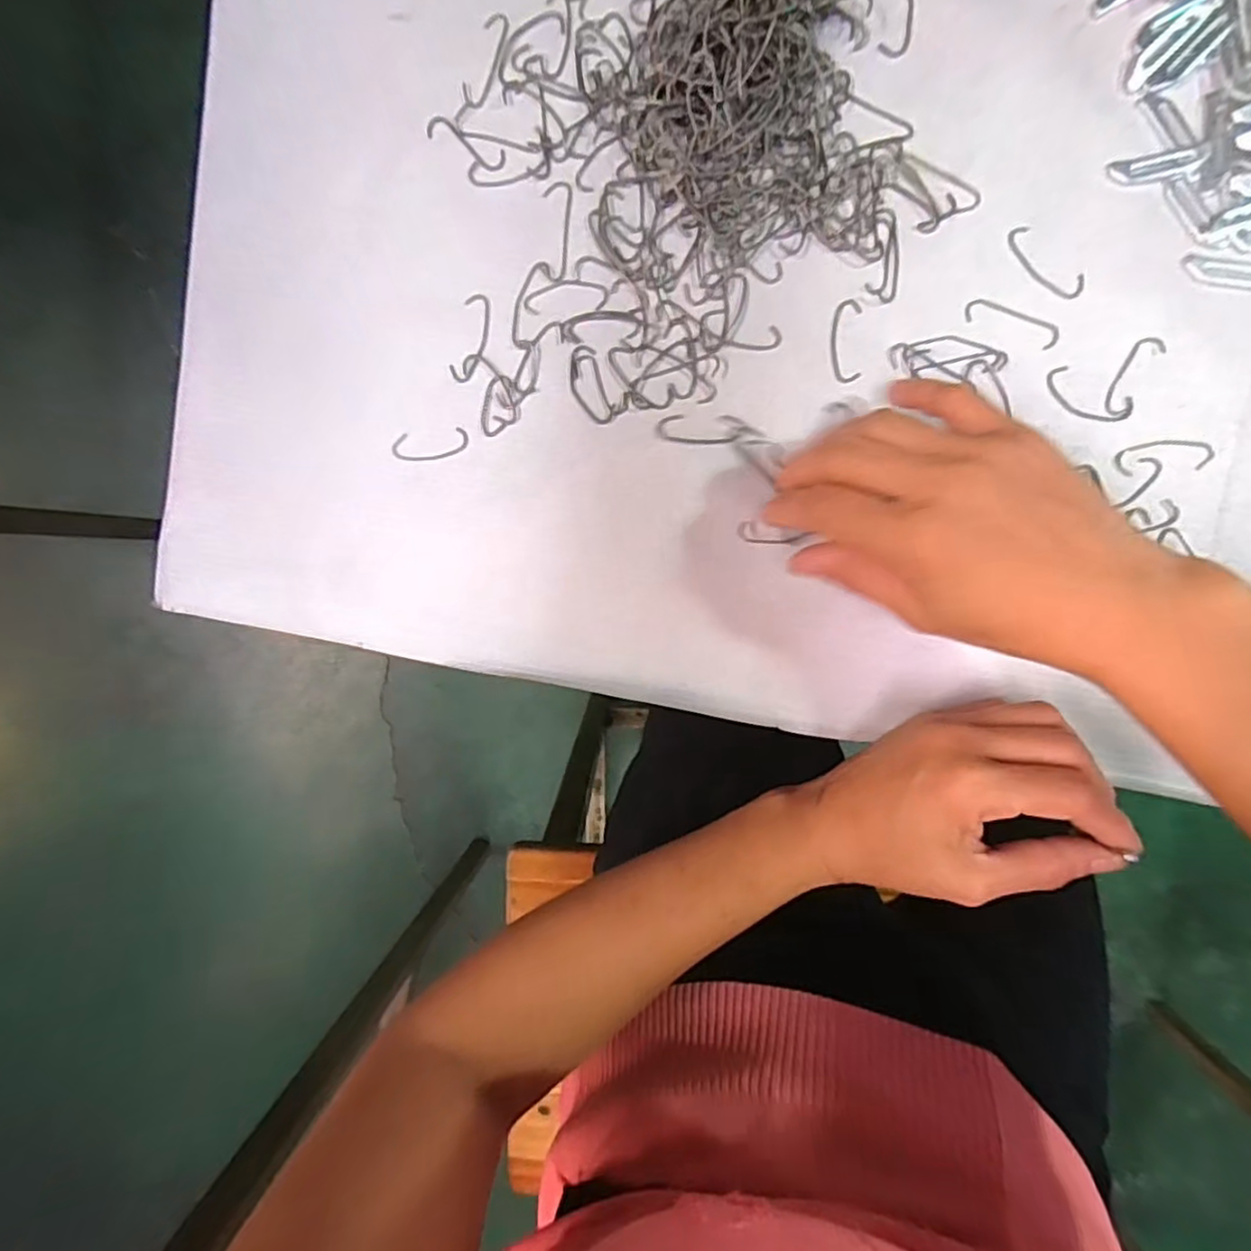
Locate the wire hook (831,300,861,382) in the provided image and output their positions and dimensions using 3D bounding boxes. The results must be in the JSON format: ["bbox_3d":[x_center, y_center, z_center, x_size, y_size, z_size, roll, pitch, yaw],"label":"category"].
[{"bbox_3d":[0.100,-0.128,0.297,0.013,0.004,0.035,-1,96,4],"label":"wire hook"}]

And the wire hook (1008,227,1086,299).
[{"bbox_3d":[0.184,-0.158,0.287,0.040,0.004,0.013,39,97,0],"label":"wire hook"}]

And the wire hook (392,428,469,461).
[{"bbox_3d":[-0.093,-0.086,0.314,0.037,0.004,0.014,-4,96,5],"label":"wire hook"}]

